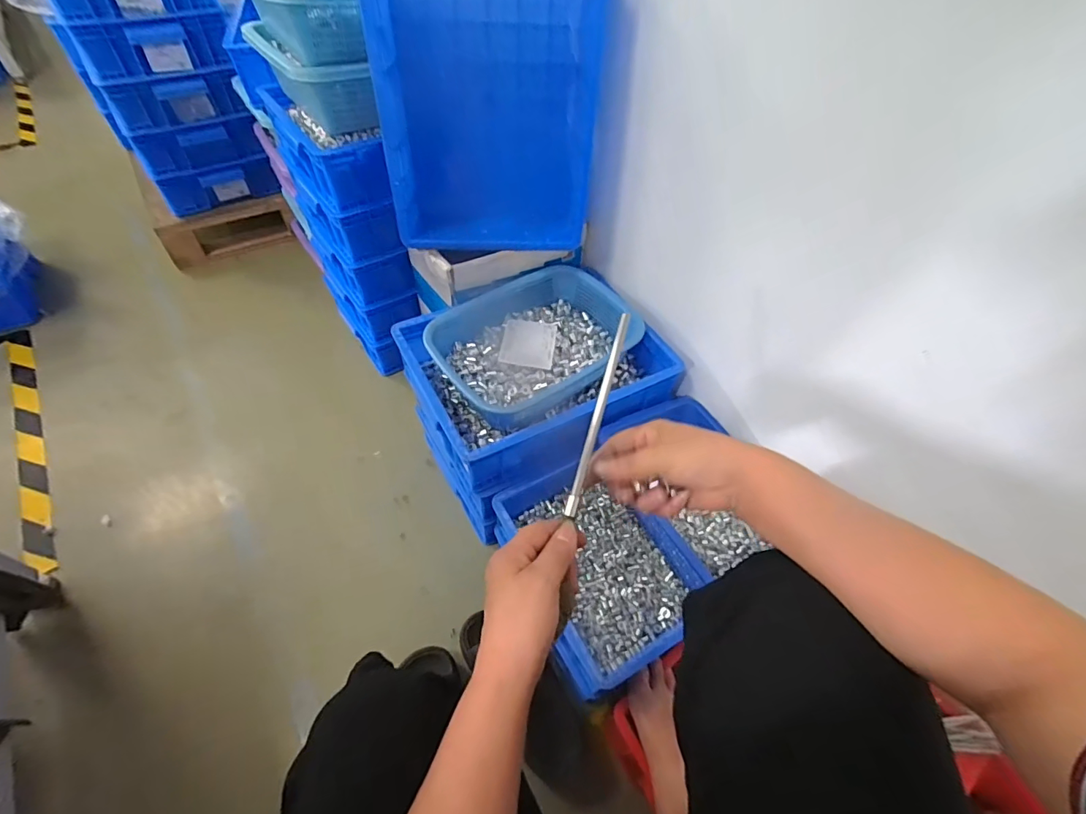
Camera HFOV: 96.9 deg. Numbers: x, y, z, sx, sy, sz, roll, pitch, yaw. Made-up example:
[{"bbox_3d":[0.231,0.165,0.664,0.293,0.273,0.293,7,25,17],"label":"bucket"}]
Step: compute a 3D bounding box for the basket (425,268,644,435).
[{"bbox_3d":[-0.012,-0.118,0.843,0.349,0.075,0.236,-29,60,-25],"label":"basket"}]

